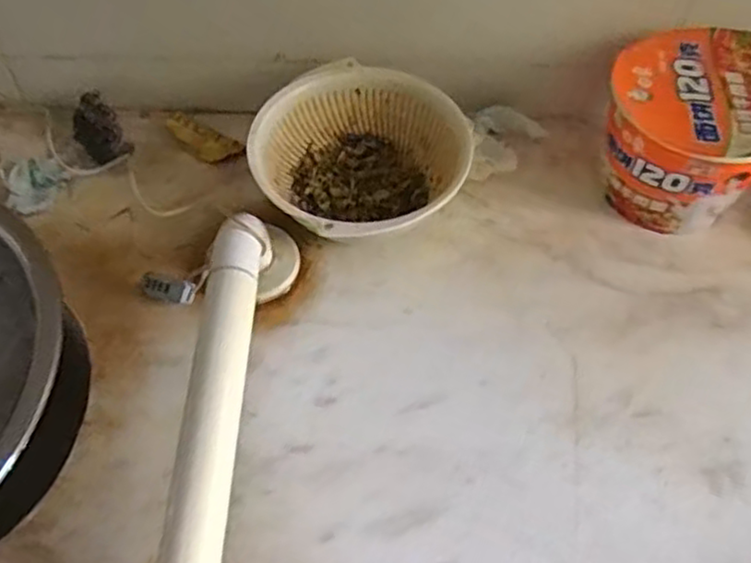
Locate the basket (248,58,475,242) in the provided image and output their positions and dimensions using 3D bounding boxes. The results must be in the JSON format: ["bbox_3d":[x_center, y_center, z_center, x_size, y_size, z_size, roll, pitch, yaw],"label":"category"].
[{"bbox_3d":[-0.014,-0.097,0.605,0.168,0.080,0.172,0,54,0],"label":"basket"}]

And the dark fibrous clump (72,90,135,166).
[{"bbox_3d":[-0.250,-0.135,0.646,0.039,0.037,0.083,-25,58,-17],"label":"dark fibrous clump"}]

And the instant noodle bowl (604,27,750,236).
[{"bbox_3d":[0.262,-0.123,0.598,0.139,0.129,0.130,0,54,0],"label":"instant noodle bowl"}]

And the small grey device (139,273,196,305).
[{"bbox_3d":[-0.164,0.006,0.564,0.048,0.017,0.018,16,56,11],"label":"small grey device"}]

